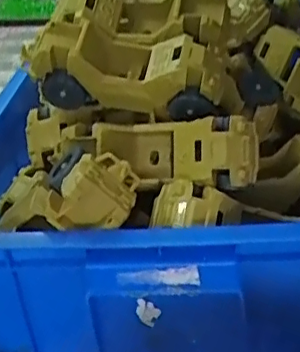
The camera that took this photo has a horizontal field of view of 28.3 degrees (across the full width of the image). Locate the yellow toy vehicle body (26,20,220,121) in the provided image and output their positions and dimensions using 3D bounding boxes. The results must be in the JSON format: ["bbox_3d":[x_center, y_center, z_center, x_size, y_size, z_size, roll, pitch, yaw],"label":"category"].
[{"bbox_3d":[-0.022,-0.087,0.503,0.165,0.074,0.051,2,34,12],"label":"yellow toy vehicle body"}]

